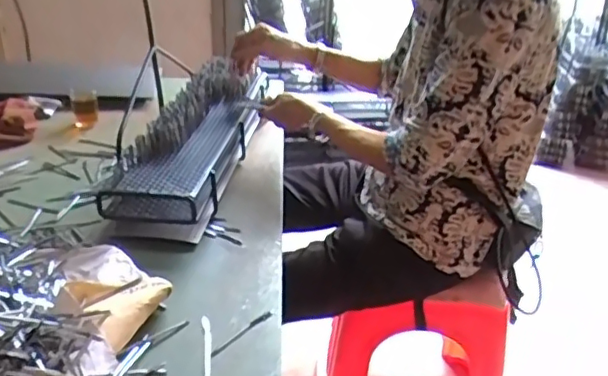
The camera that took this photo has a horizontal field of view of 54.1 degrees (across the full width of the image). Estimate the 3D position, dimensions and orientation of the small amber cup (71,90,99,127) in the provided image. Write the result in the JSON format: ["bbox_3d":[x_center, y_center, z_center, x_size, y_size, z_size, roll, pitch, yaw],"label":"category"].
[{"bbox_3d":[-0.484,-0.178,1.317,0.056,0.077,0.046,-7,29,-17],"label":"small amber cup"}]

